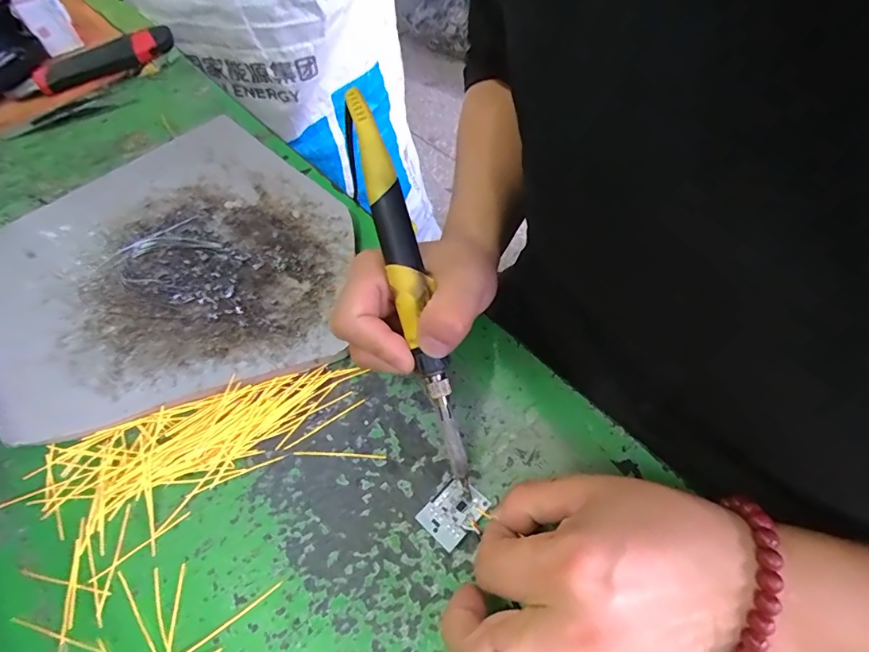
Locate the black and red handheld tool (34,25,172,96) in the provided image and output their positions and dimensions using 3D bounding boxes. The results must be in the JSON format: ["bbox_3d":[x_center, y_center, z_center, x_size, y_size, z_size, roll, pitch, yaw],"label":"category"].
[{"bbox_3d":[-0.340,-0.276,0.477,0.138,0.032,0.024,-24,60,-12],"label":"black and red handheld tool"}]

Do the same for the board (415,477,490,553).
[{"bbox_3d":[0.009,0.095,0.238,0.032,0.009,0.025,-41,65,-20],"label":"board"}]

